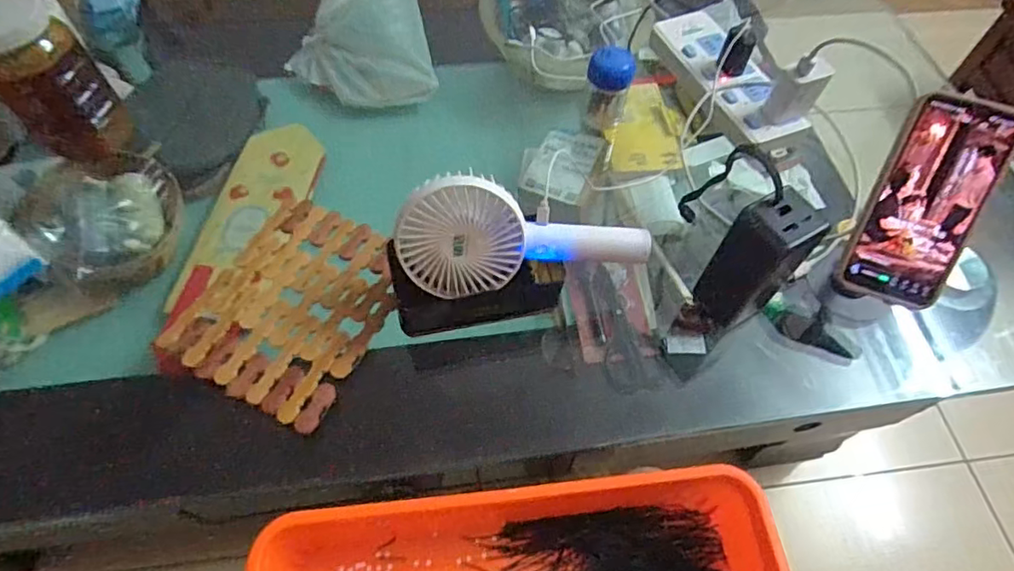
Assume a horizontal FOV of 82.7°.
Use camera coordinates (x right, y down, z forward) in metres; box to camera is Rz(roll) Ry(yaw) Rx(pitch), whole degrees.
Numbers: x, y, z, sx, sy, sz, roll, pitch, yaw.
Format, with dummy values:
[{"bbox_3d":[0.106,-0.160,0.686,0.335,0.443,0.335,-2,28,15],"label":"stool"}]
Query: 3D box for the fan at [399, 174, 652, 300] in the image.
[{"bbox_3d":[0.012,-0.048,0.473,0.200,0.096,0.037,-7,29,-4],"label":"fan"}]

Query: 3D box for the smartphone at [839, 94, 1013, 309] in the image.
[{"bbox_3d":[0.343,-0.066,0.468,0.079,0.165,0.010,20,16,9],"label":"smartphone"}]

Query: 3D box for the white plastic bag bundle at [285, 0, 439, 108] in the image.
[{"bbox_3d":[-0.236,-0.381,0.903,0.217,0.084,0.222,-12,60,-9],"label":"white plastic bag bundle"}]

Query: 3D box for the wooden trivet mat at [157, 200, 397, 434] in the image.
[{"bbox_3d":[-0.195,0.014,0.531,0.167,0.009,0.193,24,61,12],"label":"wooden trivet mat"}]

